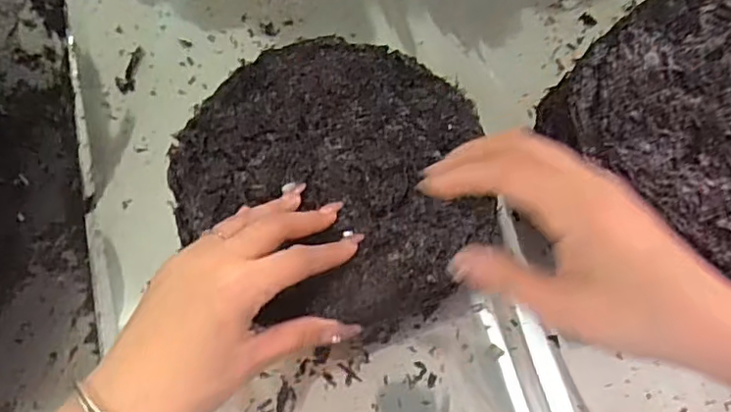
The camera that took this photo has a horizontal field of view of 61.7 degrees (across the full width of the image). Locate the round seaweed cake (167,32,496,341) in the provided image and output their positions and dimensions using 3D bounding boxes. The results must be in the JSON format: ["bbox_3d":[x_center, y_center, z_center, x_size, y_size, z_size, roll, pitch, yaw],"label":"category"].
[{"bbox_3d":[-0.015,-0.026,0.399,0.204,0.038,0.188,41,76,12],"label":"round seaweed cake"}]

